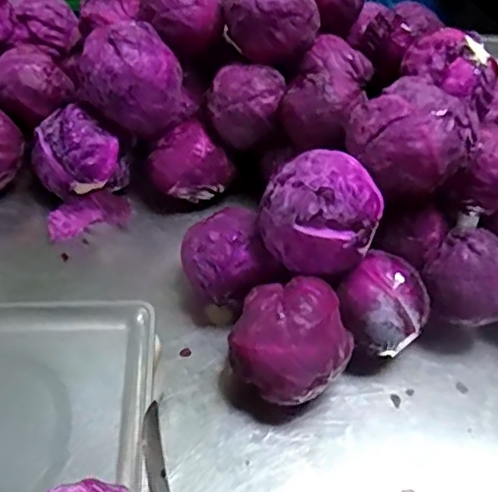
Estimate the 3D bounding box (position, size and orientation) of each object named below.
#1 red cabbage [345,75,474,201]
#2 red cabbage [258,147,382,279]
[{"bbox_3d":[0.156,-0.104,0.607,0.105,0.092,0.096,-23,52,-24],"label":"red cabbage"},{"bbox_3d":[0.066,-0.031,0.584,0.105,0.084,0.090,25,49,18],"label":"red cabbage"}]

